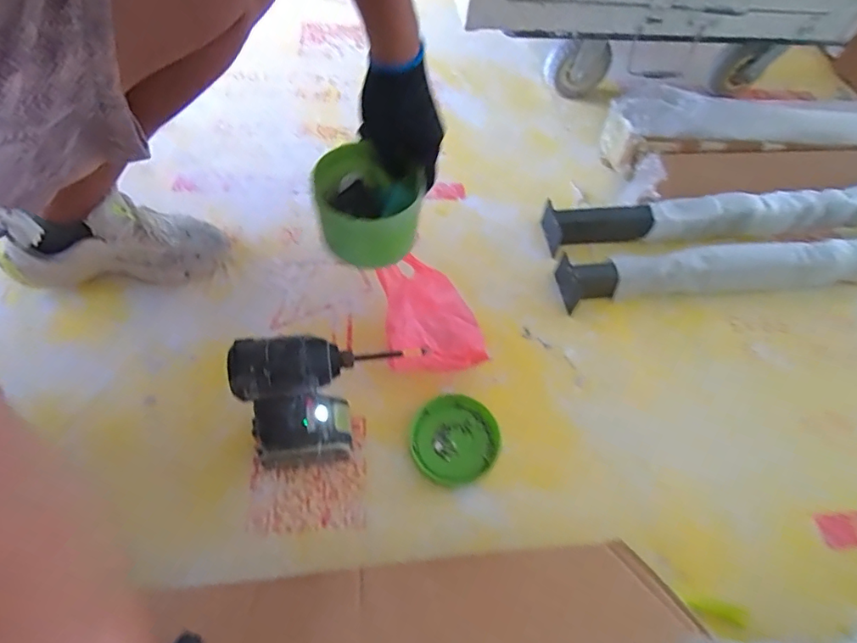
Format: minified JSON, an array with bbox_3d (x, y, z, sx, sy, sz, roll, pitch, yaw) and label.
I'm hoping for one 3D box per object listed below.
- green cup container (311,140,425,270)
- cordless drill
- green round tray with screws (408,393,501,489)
[{"bbox_3d":[-0.064,-0.126,0.548,0.111,0.068,0.120,8,59,1],"label":"green cup container"},{"bbox_3d":[-0.117,0.089,0.566,0.171,0.237,0.067,-12,61,-12],"label":"cordless drill"},{"bbox_3d":[0.035,0.162,0.686,0.117,0.018,0.119,3,59,-4],"label":"green round tray with screws"}]

